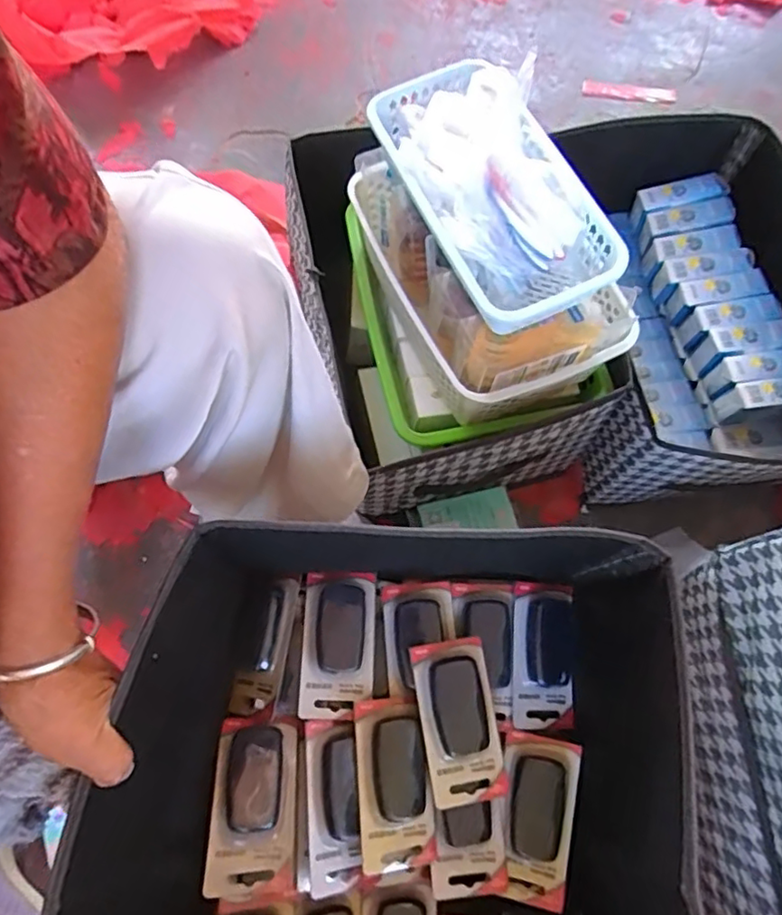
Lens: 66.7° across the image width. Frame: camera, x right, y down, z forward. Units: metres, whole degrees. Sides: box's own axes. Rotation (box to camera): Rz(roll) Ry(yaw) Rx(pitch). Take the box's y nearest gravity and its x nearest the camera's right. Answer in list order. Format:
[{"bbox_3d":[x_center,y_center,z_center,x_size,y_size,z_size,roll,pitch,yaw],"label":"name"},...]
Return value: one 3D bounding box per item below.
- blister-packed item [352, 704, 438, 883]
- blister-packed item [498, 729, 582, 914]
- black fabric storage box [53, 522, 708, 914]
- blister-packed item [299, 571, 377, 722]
[{"bbox_3d":[0.003,0.233,0.421,0.052,0.018,0.110,-3,67,-3],"label":"blister-packed item"},{"bbox_3d":[0.106,0.264,0.435,0.056,0.028,0.109,13,67,3],"label":"blister-packed item"},{"bbox_3d":[0.014,0.262,0.369,0.345,0.190,0.401,0,67,-2],"label":"black fabric storage box"},{"bbox_3d":[-0.041,0.146,0.465,0.056,0.017,0.108,2,67,-1],"label":"blister-packed item"}]

